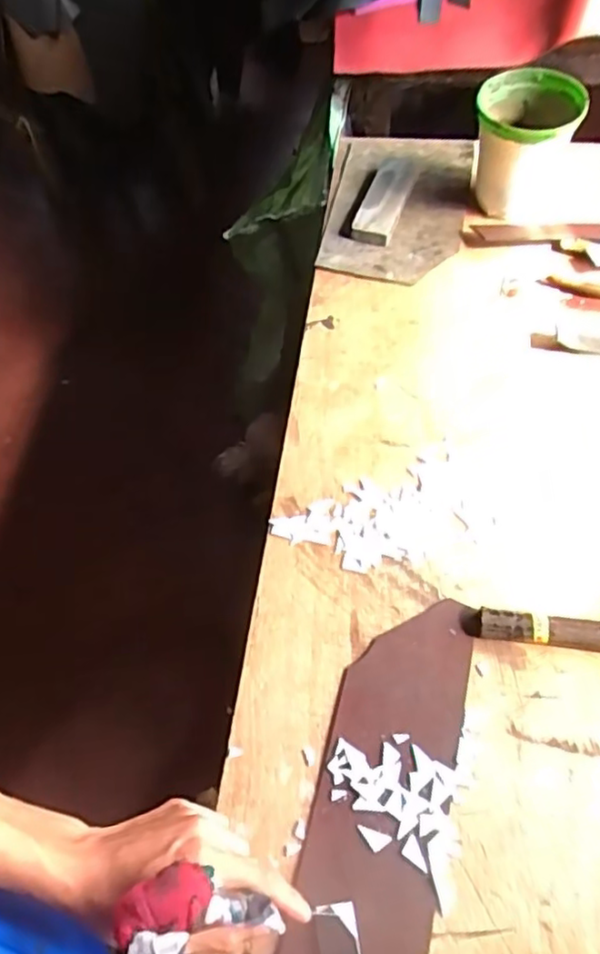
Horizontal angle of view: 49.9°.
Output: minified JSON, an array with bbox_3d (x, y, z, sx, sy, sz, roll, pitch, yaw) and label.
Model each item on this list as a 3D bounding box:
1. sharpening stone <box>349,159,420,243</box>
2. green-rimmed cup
[{"bbox_3d":[0.112,-0.360,0.820,0.049,0.022,0.157,18,61,14],"label":"sharpening stone"},{"bbox_3d":[0.258,-0.382,0.759,0.115,0.127,0.121,9,60,9],"label":"green-rimmed cup"}]

